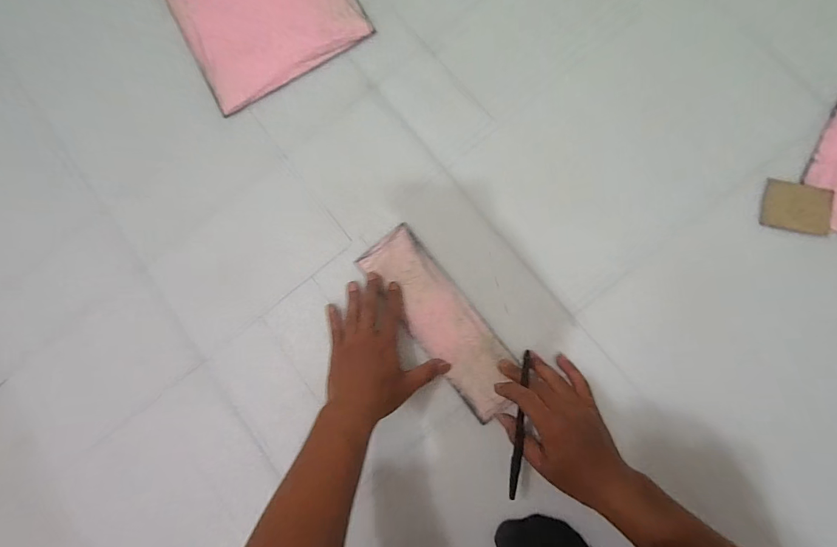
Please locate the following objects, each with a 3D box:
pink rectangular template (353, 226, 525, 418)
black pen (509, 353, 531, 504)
[{"bbox_3d":[0.029,0.055,0.464,0.081,0.007,0.245,-39,82,-3],"label":"pink rectangular template"},{"bbox_3d":[0.108,0.159,0.404,0.011,0.006,0.150,8,79,7],"label":"black pen"}]

